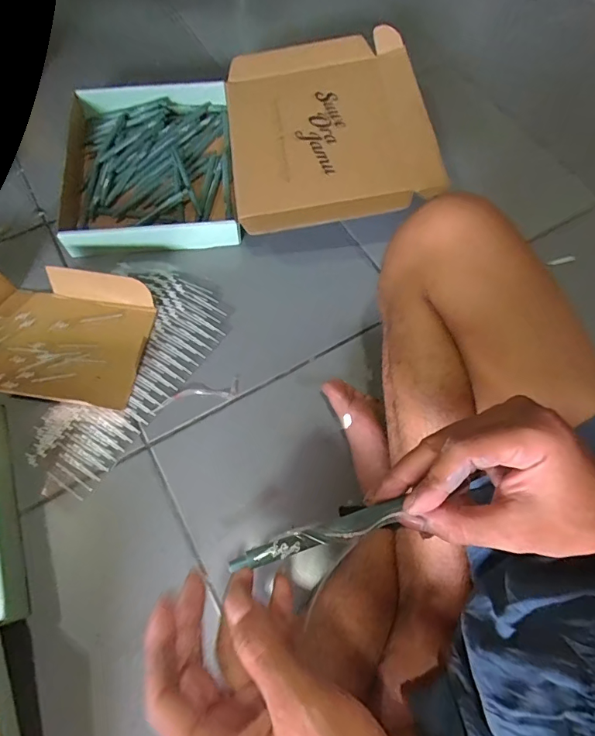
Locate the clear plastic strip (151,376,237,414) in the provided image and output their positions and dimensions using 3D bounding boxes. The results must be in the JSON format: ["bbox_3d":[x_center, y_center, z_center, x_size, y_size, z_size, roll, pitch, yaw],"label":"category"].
[{"bbox_3d":[-0.133,0.037,0.581,0.116,0.012,0.031,-13,67,-7],"label":"clear plastic strip"}]

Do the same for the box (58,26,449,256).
[{"bbox_3d":[-0.083,-0.355,0.691,0.548,0.118,0.335,-4,66,-3],"label":"box"}]

